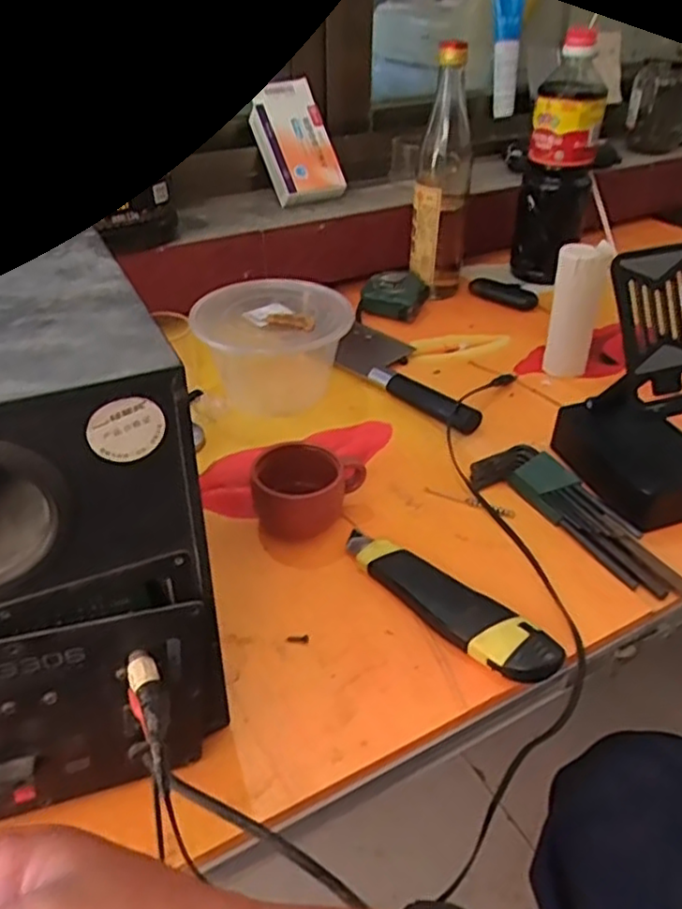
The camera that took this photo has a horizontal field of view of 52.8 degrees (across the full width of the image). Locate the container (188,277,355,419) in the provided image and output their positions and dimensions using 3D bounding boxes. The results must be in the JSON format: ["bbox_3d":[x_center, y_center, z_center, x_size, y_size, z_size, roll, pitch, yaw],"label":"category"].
[{"bbox_3d":[-0.068,-0.102,0.640,0.122,0.084,0.126,24,42,27],"label":"container"}]

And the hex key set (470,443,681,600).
[{"bbox_3d":[0.173,0.044,0.502,0.050,0.022,0.177,-22,43,-28],"label":"hex key set"}]

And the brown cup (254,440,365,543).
[{"bbox_3d":[-0.023,0.025,0.492,0.077,0.045,0.052,-1,37,-3],"label":"brown cup"}]

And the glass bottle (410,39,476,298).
[{"bbox_3d":[0.113,-0.298,0.752,0.062,0.247,0.065,4,37,3],"label":"glass bottle"}]

